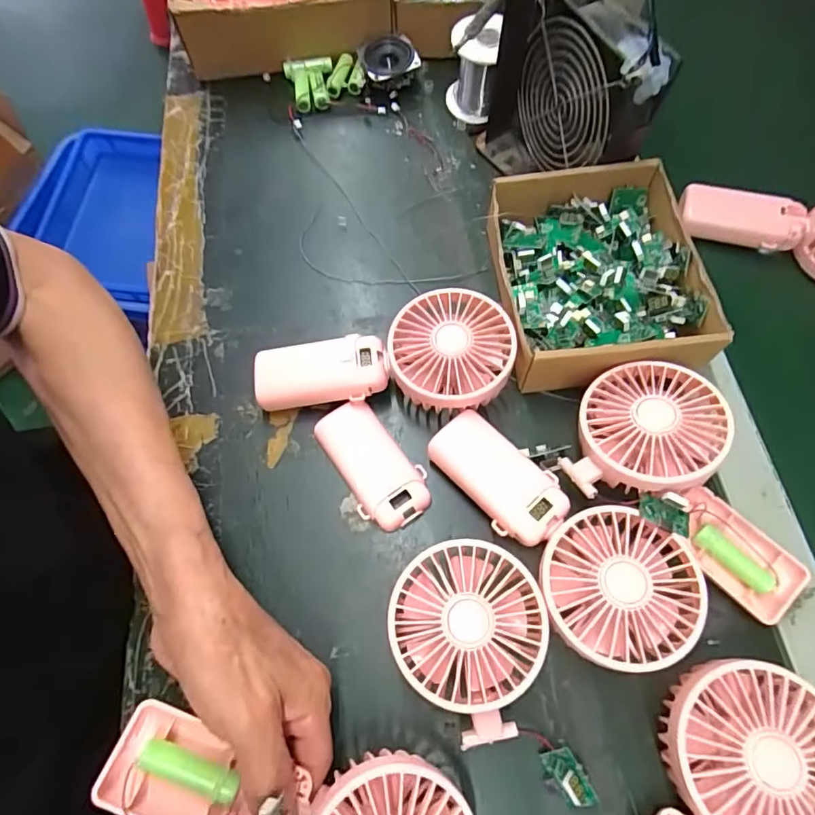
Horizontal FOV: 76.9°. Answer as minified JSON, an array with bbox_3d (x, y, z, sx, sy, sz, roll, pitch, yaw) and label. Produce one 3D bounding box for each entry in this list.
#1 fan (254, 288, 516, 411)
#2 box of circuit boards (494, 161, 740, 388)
[{"bbox_3d":[-0.018,-0.037,0.373,0.180,0.042,0.084,0,67,1],"label":"fan"},{"bbox_3d":[0.140,-0.101,0.393,0.146,0.050,0.168,-3,67,-1],"label":"box of circuit boards"}]

